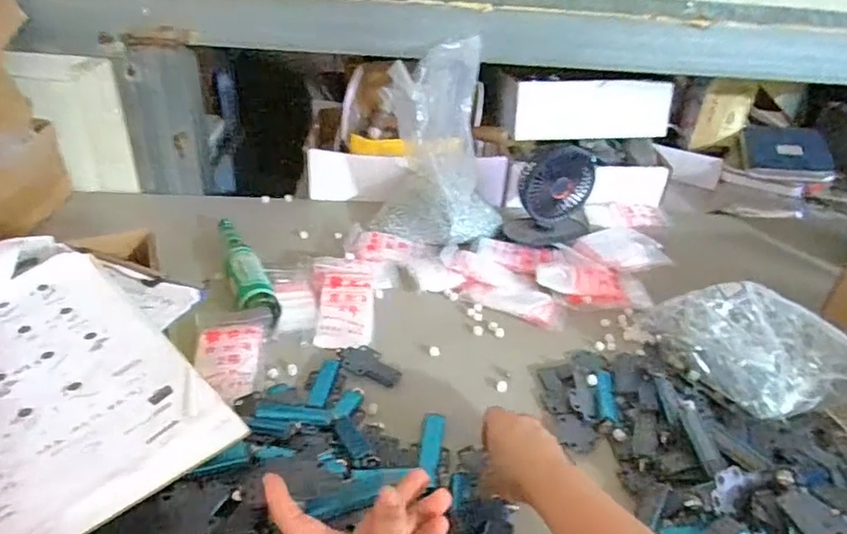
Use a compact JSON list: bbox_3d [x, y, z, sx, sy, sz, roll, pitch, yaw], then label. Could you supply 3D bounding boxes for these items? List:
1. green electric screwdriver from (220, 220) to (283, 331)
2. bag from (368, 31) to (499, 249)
[{"bbox_3d":[-0.250,-0.007,0.794,0.050,0.042,0.270,-13,38,-22],"label":"green electric screwdriver"},{"bbox_3d":[0.027,-0.172,0.853,0.186,0.277,0.124,11,35,11],"label":"bag"}]

